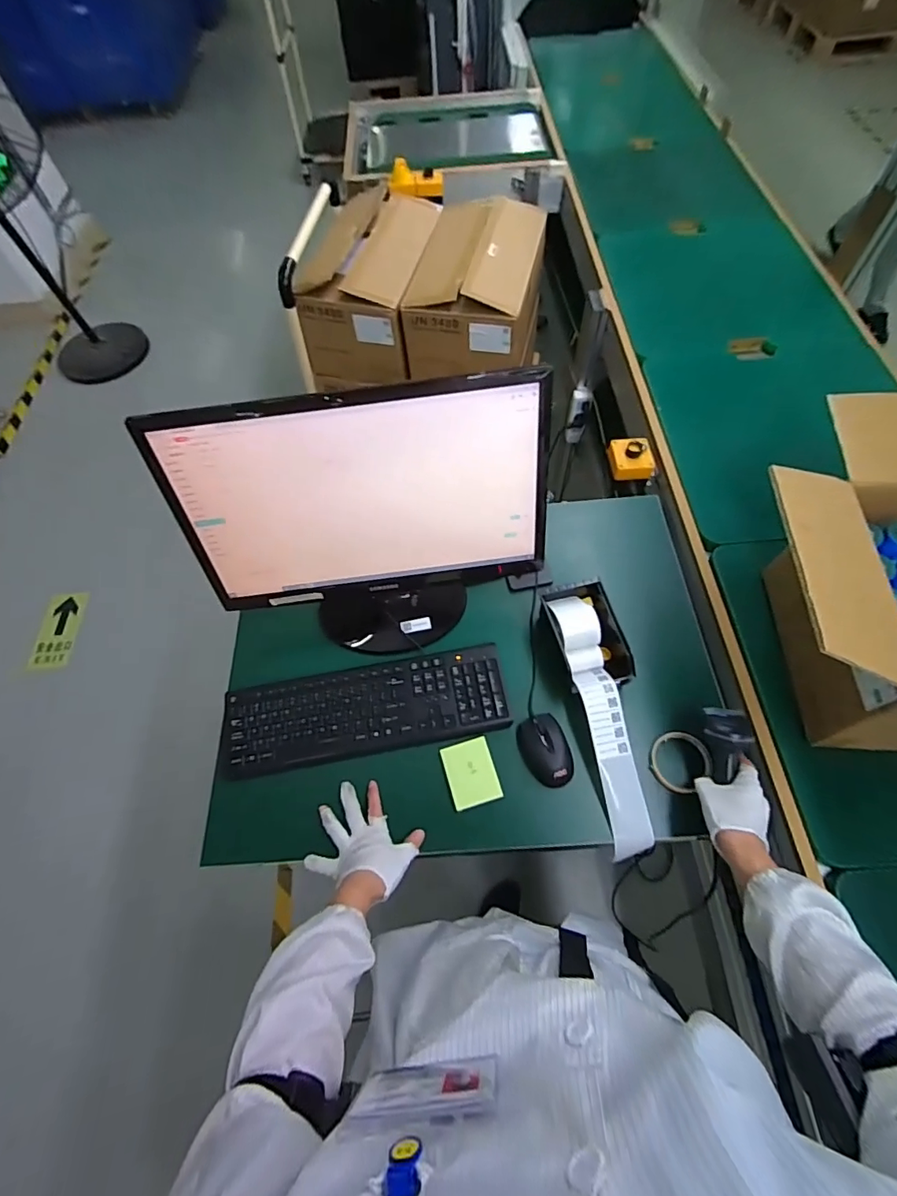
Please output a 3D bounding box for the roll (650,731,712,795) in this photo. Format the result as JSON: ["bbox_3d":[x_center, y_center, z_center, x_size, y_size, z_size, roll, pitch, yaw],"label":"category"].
[{"bbox_3d":[0.347,0.244,0.752,0.087,0.018,0.081,0,63,1],"label":"roll"}]

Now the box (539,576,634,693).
[{"bbox_3d":[0.223,0.063,0.825,0.116,0.073,0.179,-10,63,-5],"label":"box"}]

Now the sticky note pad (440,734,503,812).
[{"bbox_3d":[0.034,0.263,0.754,0.072,0.006,0.091,-15,64,-7],"label":"sticky note pad"}]

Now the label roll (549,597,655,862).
[{"bbox_3d":[0.233,0.177,0.764,0.076,0.068,0.384,-10,63,-4],"label":"label roll"}]

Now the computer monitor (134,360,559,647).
[{"bbox_3d":[-0.114,-0.089,0.735,0.514,0.360,0.194,-3,63,-1],"label":"computer monitor"}]

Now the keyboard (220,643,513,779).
[{"bbox_3d":[-0.132,0.174,0.790,0.444,0.020,0.135,-9,63,-4],"label":"keyboard"}]

